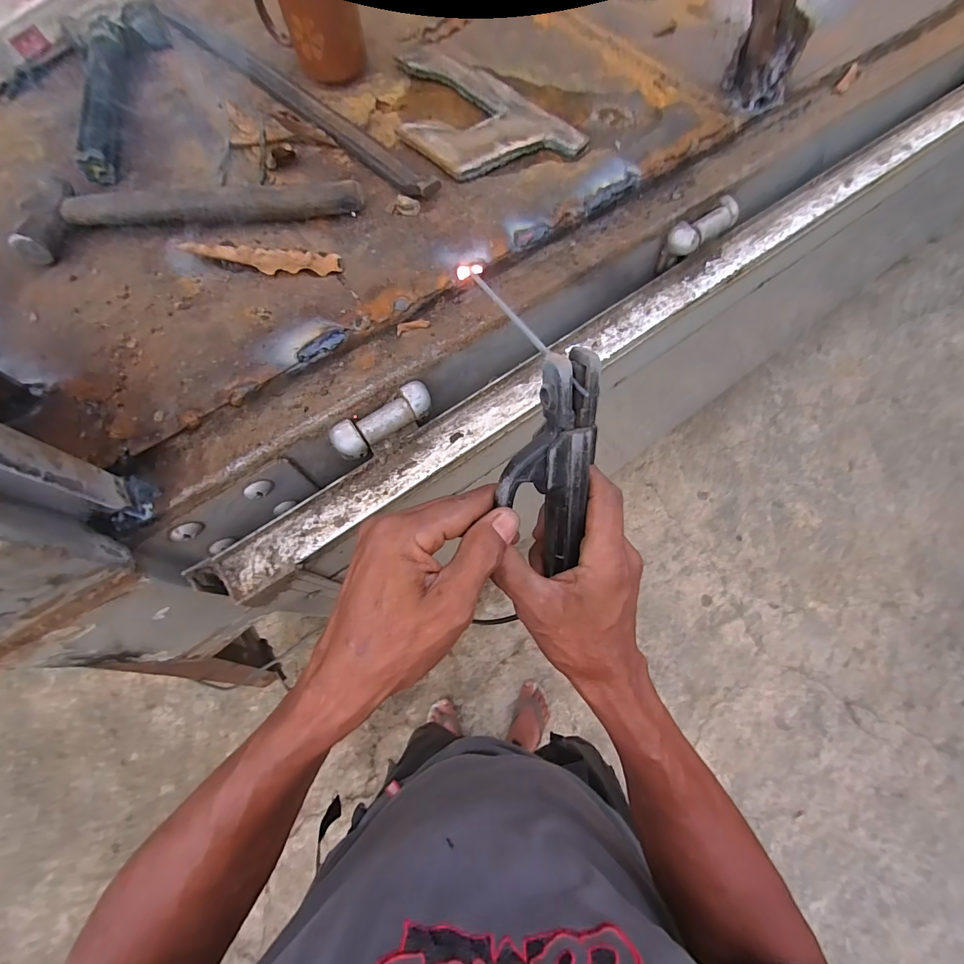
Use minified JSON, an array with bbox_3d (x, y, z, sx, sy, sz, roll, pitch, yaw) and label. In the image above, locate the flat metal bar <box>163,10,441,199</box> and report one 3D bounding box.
[{"bbox_3d":[-0.198,-0.399,0.435,0.026,0.016,0.445,-42,72,-14],"label":"flat metal bar"}]

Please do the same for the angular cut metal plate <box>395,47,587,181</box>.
[{"bbox_3d":[-0.025,-0.371,0.425,0.129,0.012,0.239,-39,71,-14],"label":"angular cut metal plate"}]

